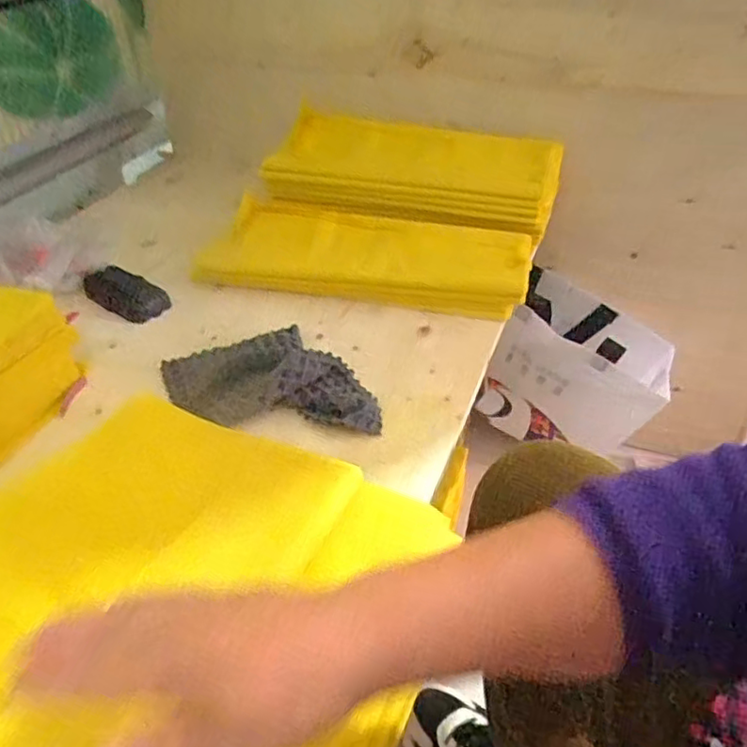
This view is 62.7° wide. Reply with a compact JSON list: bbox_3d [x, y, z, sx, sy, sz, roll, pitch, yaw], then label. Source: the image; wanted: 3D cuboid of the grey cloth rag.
[{"bbox_3d":[-0.100,-0.006,0.571,0.209,0.036,0.145,-1,39,1],"label":"grey cloth rag"}]

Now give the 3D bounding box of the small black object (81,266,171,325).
[{"bbox_3d":[-0.286,-0.095,0.707,0.117,0.015,0.056,27,48,31],"label":"small black object"}]

